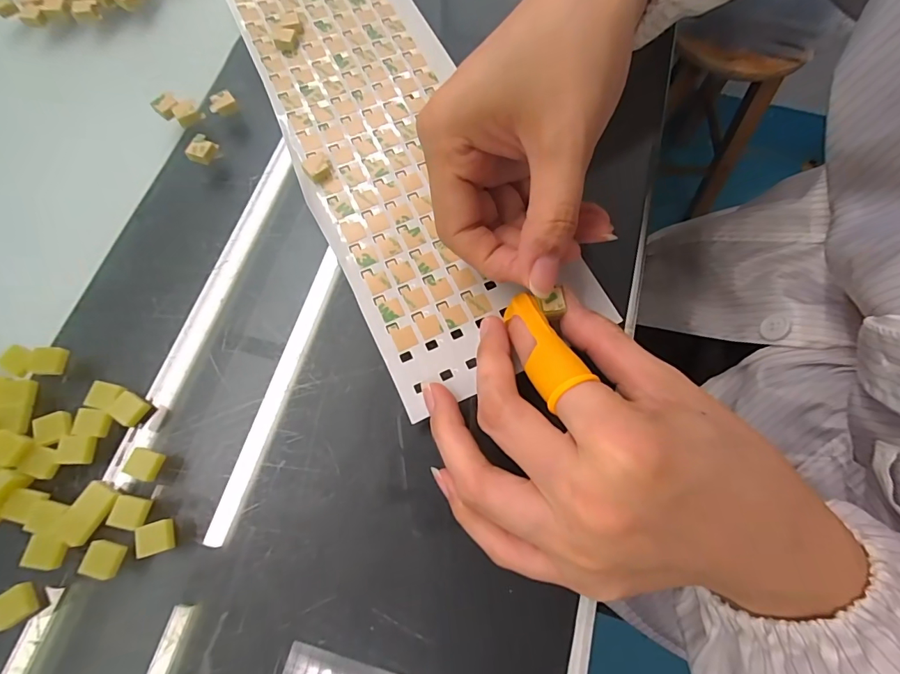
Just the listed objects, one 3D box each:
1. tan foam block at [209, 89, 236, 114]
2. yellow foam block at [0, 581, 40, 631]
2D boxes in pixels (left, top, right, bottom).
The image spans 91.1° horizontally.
[{"bbox_3d":[-0.118,-0.121,0.227,0.013,0.007,0.007,-27,73,-10],"label":"tan foam block"},{"bbox_3d":[-0.148,0.091,0.149,0.011,0.006,0.012,-33,74,-12],"label":"yellow foam block"}]

